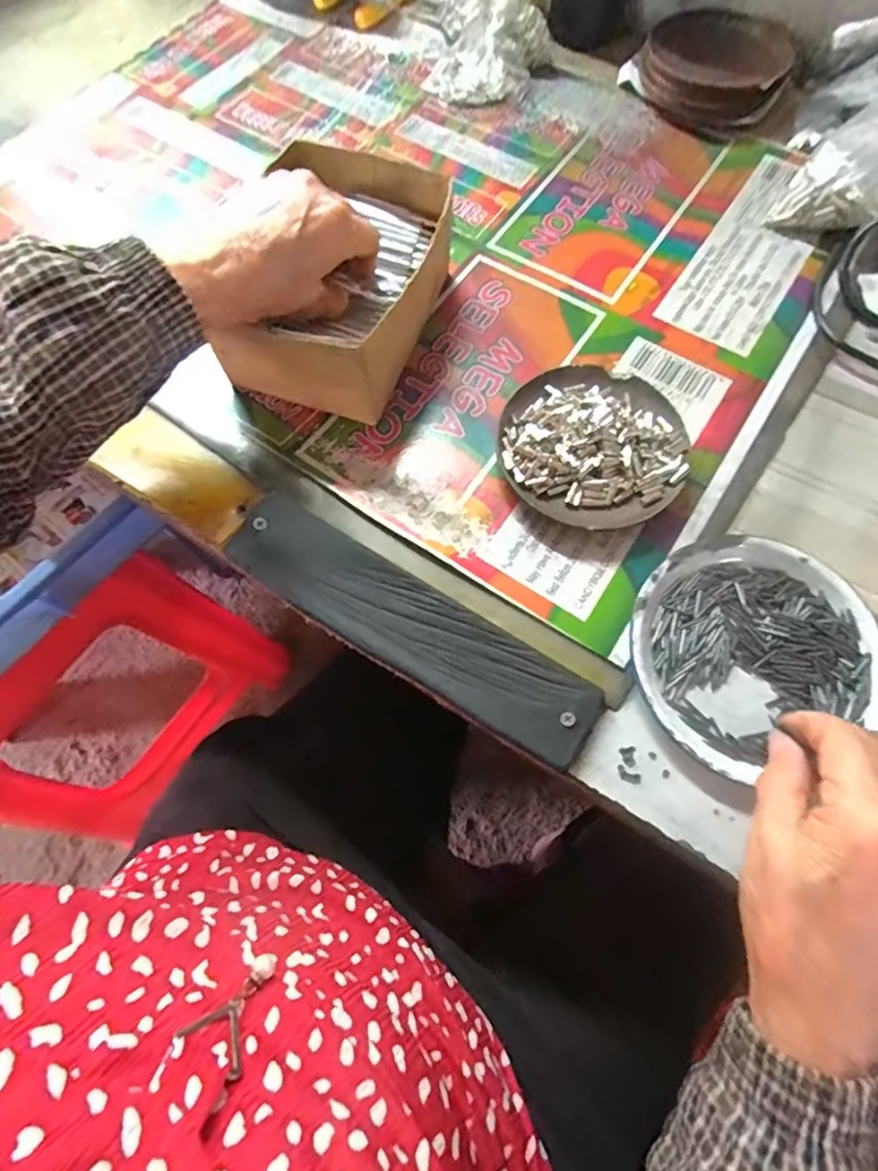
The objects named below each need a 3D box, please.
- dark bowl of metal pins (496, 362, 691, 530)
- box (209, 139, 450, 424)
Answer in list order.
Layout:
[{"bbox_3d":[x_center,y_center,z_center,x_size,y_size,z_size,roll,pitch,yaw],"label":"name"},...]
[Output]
[{"bbox_3d":[0.096,-0.089,0.353,0.110,0.024,0.106,0,69,0],"label":"dark bowl of metal pins"},{"bbox_3d":[-0.058,-0.188,0.369,0.106,0.075,0.159,19,70,6],"label":"box"}]

